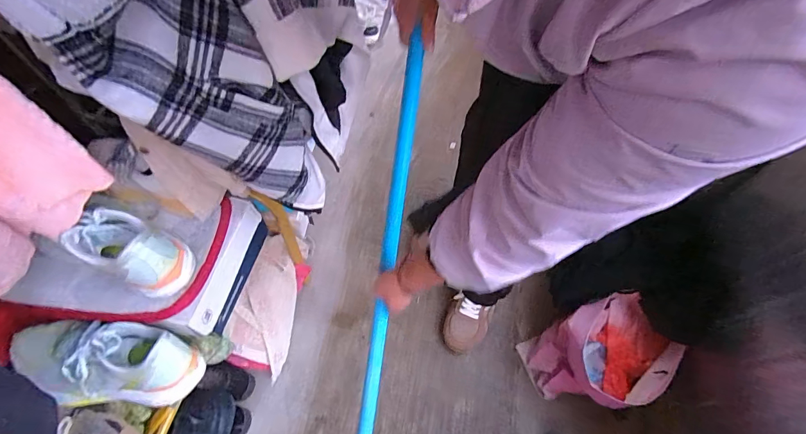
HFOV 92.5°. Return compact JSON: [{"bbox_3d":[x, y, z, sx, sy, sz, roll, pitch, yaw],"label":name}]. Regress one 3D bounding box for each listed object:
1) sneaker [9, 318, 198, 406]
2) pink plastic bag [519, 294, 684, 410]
[{"bbox_3d":[-0.453,0.213,0.571,0.287,0.081,0.112,8,59,4],"label":"sneaker"},{"bbox_3d":[0.397,0.288,0.792,0.234,0.198,0.190,-15,60,-10],"label":"pink plastic bag"}]

